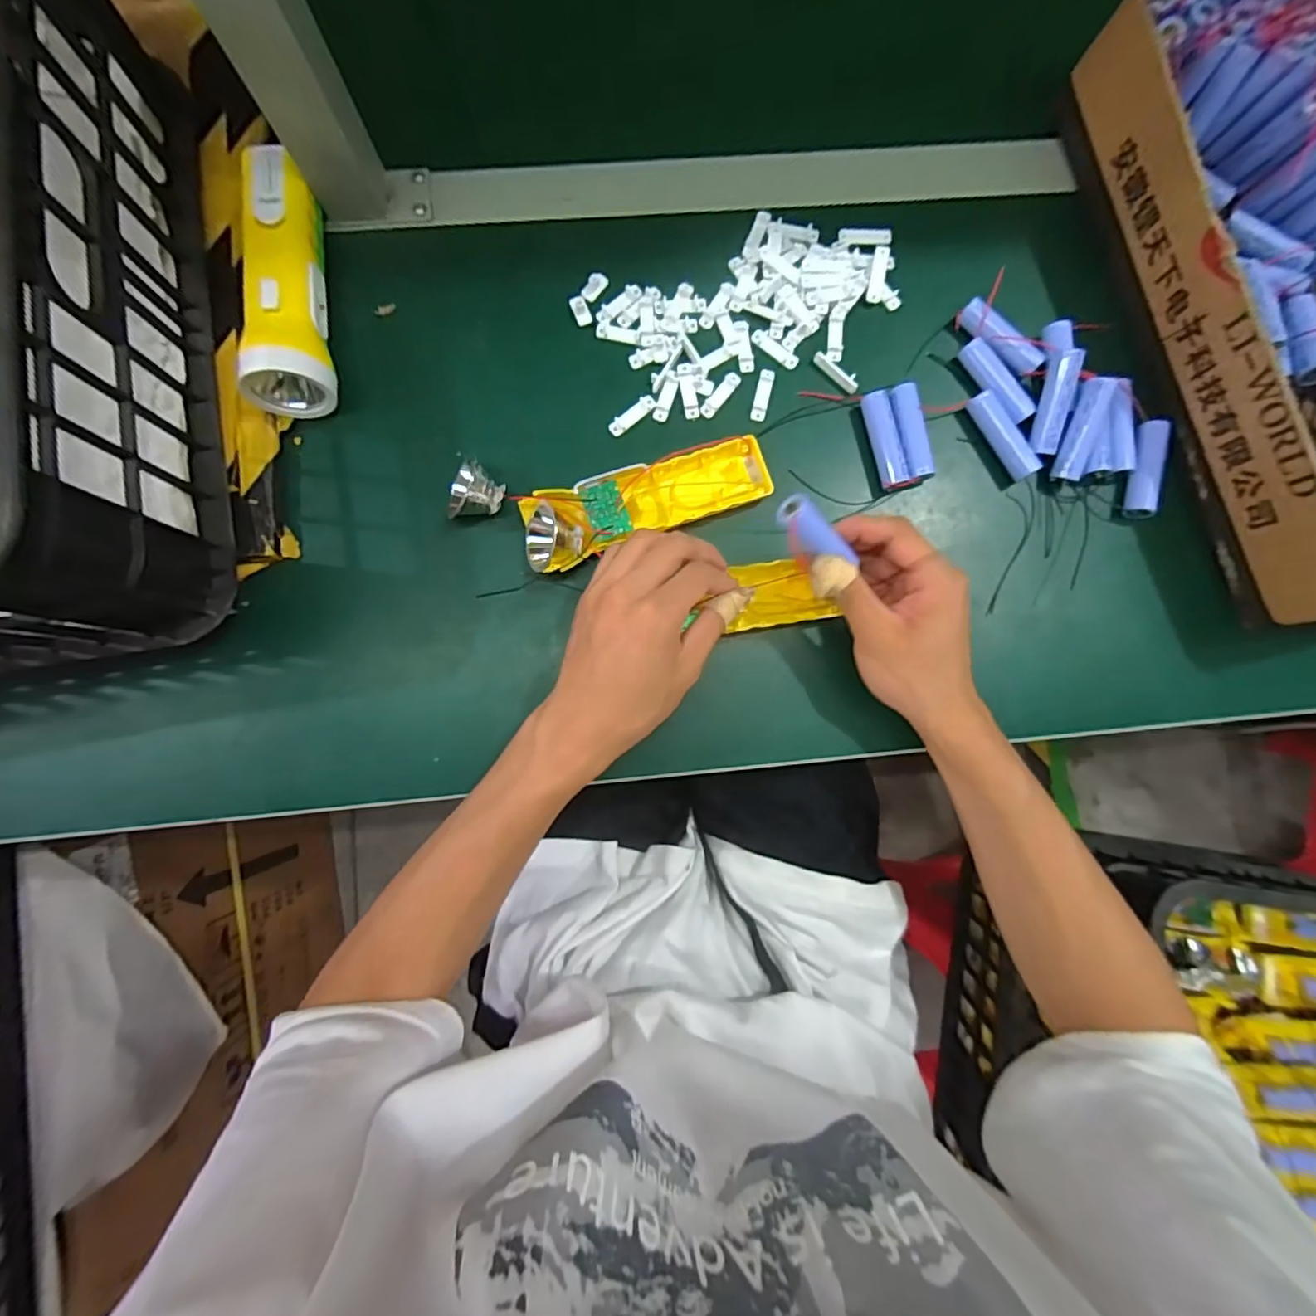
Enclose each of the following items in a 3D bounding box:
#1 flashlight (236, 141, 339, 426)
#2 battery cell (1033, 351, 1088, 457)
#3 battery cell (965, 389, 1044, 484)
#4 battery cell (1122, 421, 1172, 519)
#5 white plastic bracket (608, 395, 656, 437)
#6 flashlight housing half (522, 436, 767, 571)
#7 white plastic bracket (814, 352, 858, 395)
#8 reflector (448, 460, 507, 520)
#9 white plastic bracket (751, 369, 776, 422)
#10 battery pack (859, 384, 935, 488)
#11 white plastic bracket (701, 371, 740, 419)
[{"bbox_3d":[-0.238,-0.241,0.368,0.044,0.048,0.165,-7,86,-3],"label":"flashlight"},{"bbox_3d":[0.268,-0.171,0.390,0.017,0.016,0.065,7,103,-1],"label":"battery cell"},{"bbox_3d":[0.238,-0.152,0.398,0.020,0.018,0.065,-27,87,-4],"label":"battery cell"},{"bbox_3d":[0.337,-0.131,0.400,0.018,0.018,0.068,9,85,-1],"label":"battery cell"},{"bbox_3d":[-0.018,-0.167,0.400,0.037,0.007,0.010,-39,88,-5],"label":"white plastic bracket"},{"bbox_3d":[-0.006,-0.101,0.381,0.164,0.029,0.049,-18,86,-3],"label":"flashlight housing half"},{"bbox_3d":[0.125,-0.200,0.403,0.038,0.008,0.010,43,85,2],"label":"white plastic bracket"},{"bbox_3d":[-0.119,-0.109,0.379,0.036,0.030,0.038,2,85,-2],"label":"reflector"},{"bbox_3d":[0.074,-0.185,0.405,0.011,0.004,0.038,13,85,-1],"label":"white plastic bracket"},{"bbox_3d":[0.163,-0.149,0.394,0.035,0.017,0.067,-11,86,-3],"label":"battery pack"},{"bbox_3d":[0.044,-0.184,0.402,0.010,0.004,0.037,39,85,1],"label":"white plastic bracket"}]

